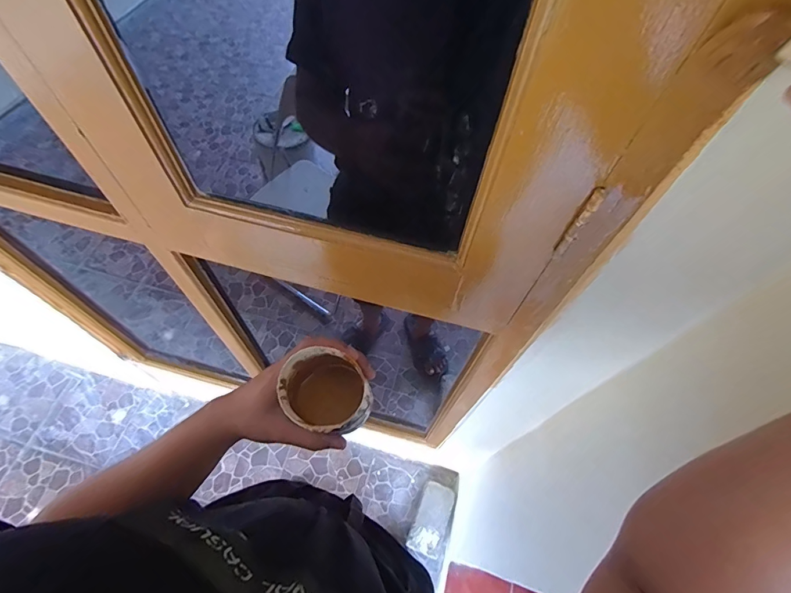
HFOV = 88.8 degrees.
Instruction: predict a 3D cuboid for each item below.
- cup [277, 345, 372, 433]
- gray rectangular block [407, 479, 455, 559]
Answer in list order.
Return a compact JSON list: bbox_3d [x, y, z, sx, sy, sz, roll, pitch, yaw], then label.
[{"bbox_3d":[-0.057,0.079,0.335,0.062,0.056,0.071,-36,67,-21],"label":"cup"},{"bbox_3d":[0.120,0.710,1.292,0.103,0.041,0.208,22,62,10],"label":"gray rectangular block"}]

